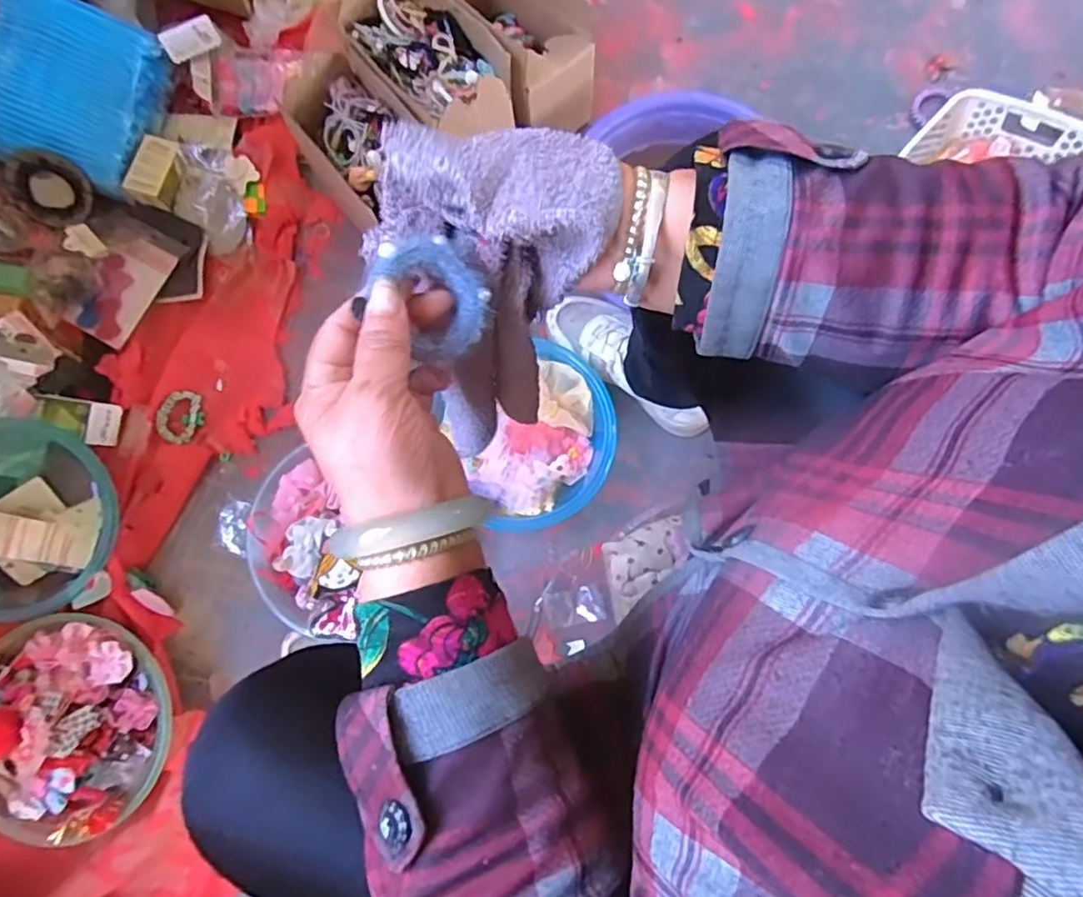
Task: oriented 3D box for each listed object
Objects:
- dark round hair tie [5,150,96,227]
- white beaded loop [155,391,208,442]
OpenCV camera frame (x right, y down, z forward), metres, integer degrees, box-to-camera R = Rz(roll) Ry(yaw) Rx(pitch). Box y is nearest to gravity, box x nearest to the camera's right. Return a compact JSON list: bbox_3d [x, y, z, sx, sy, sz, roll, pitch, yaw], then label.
[{"bbox_3d":[-0.629,-0.331,0.800,0.100,0.011,0.091,26,113,-15],"label":"dark round hair tie"},{"bbox_3d":[-0.460,-0.041,0.804,0.052,0.015,0.069,5,78,0],"label":"white beaded loop"}]

